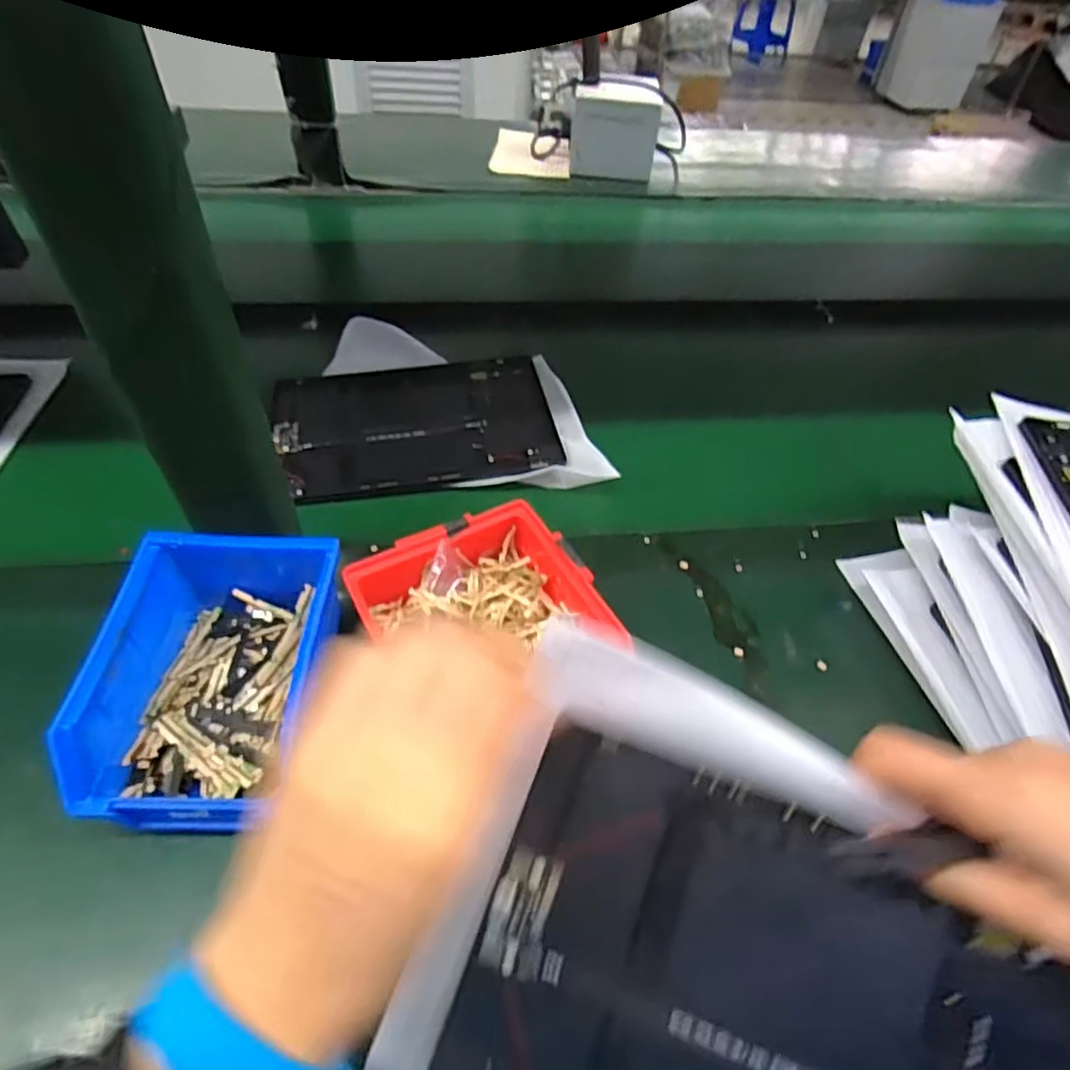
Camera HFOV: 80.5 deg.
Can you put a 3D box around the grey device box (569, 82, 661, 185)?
[{"bbox_3d":[0.118,-0.604,0.945,0.127,0.102,0.079,8,47,-1],"label":"grey device box"}]

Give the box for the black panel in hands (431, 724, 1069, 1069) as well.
[{"bbox_3d":[0.093,0.187,0.237,0.233,0.009,0.154,20,80,5],"label":"black panel in hands"}]

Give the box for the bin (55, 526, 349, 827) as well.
[{"bbox_3d":[-0.164,0.072,0.343,0.108,0.080,0.156,4,47,-4],"label":"bin"}]

